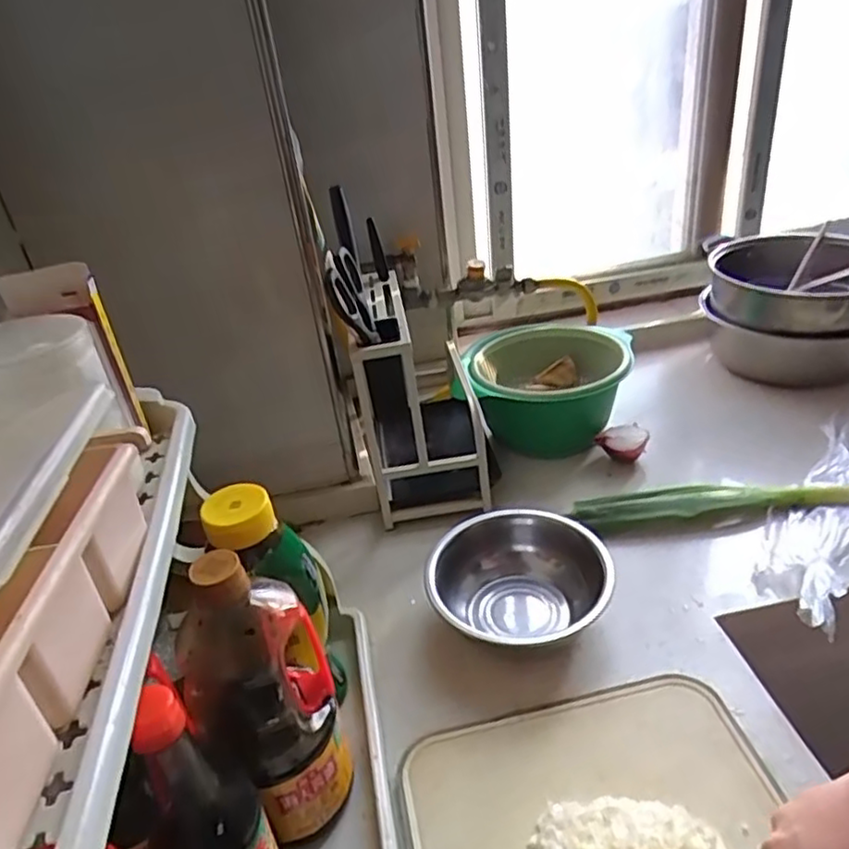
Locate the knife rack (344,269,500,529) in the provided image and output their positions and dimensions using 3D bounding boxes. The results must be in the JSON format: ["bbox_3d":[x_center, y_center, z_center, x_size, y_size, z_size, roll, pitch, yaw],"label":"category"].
[{"bbox_3d":[-0.005,-0.034,0.877,0.132,0.249,0.230,-8,32,-1],"label":"knife rack"}]

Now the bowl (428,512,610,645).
[{"bbox_3d":[0.102,0.162,0.694,0.170,0.069,0.148,3,33,16],"label":"bowl"}]

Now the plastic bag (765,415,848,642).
[{"bbox_3d":[0.444,0.097,0.760,0.085,0.036,0.375,16,38,32],"label":"plastic bag"}]

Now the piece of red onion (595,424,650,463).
[{"bbox_3d":[0.269,0.032,0.907,0.066,0.046,0.047,-15,33,-13],"label":"piece of red onion"}]

